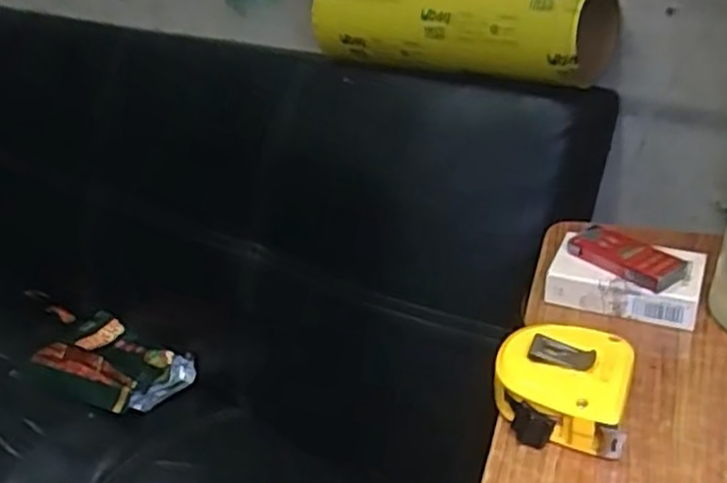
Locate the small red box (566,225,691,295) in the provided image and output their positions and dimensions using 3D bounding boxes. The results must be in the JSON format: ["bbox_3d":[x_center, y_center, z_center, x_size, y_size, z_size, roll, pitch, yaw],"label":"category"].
[{"bbox_3d":[0.164,0.009,0.465,0.028,0.014,0.069,-24,34,-32],"label":"small red box"}]

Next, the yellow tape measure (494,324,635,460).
[{"bbox_3d":[0.102,0.073,0.384,0.064,0.030,0.066,7,30,20],"label":"yellow tape measure"}]

